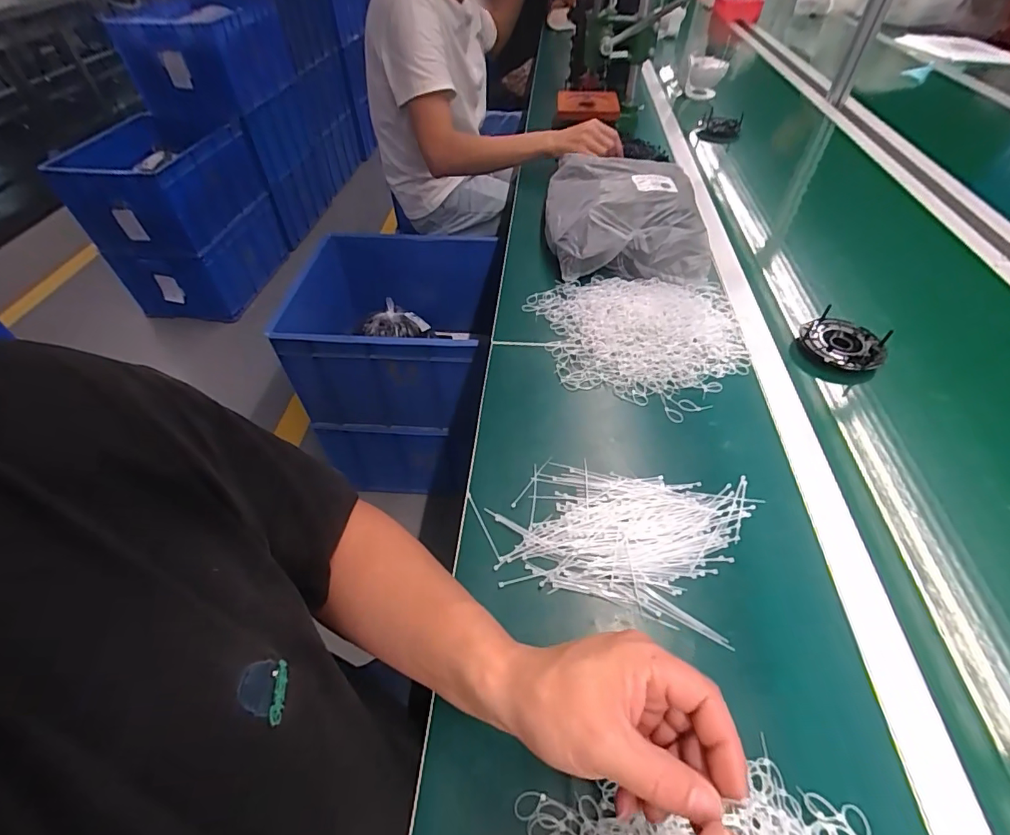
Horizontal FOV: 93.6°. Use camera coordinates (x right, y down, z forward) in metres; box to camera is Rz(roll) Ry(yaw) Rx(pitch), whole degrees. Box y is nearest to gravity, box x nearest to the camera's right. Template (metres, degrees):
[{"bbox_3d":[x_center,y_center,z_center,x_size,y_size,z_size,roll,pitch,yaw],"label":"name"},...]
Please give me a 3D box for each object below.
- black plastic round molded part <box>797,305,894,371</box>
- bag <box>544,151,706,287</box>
[{"bbox_3d":[0.448,-0.099,0.630,0.098,0.030,0.086,34,60,25],"label":"black plastic round molded part"},{"bbox_3d":[0.199,-0.353,0.804,0.243,0.079,0.312,1,52,2],"label":"bag"}]

